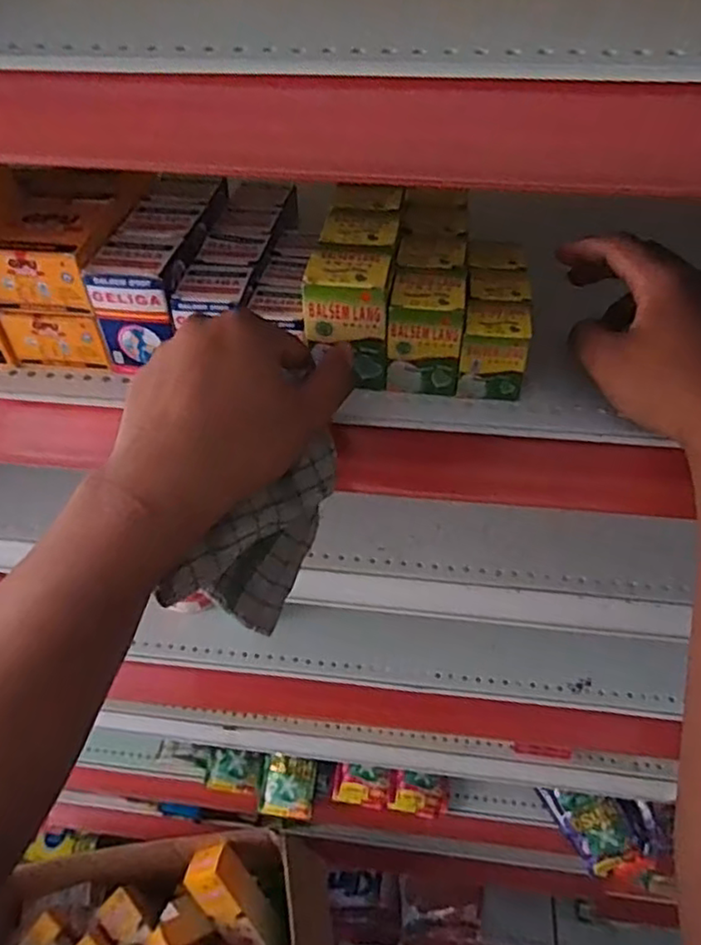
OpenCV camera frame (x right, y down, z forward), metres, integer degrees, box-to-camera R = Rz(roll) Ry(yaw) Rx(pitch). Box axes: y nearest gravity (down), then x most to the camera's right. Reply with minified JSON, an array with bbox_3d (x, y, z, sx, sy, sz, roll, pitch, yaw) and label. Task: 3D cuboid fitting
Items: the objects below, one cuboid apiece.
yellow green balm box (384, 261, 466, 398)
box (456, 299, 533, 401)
[{"bbox_3d":[0.045,-0.084,0.390,0.041,0.058,0.045,6,47,7],"label":"yellow green balm box"},{"bbox_3d":[0.084,-0.072,0.386,0.036,0.046,0.033,6,47,7],"label":"box"}]

